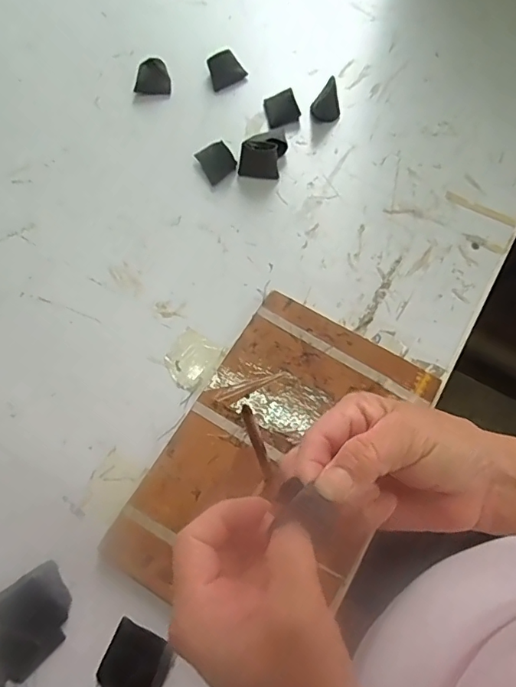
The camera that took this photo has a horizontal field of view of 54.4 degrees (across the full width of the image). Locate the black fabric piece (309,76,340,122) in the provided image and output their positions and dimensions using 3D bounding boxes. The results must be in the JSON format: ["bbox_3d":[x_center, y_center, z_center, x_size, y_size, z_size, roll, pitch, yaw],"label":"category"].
[{"bbox_3d":[0.077,-0.274,0.564,0.031,0.033,0.031,9,69,5],"label":"black fabric piece"}]

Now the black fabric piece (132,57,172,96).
[{"bbox_3d":[-0.124,-0.312,0.589,0.039,0.026,0.029,1,69,2],"label":"black fabric piece"}]

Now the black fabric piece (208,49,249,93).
[{"bbox_3d":[-0.038,-0.327,0.595,0.044,0.021,0.031,-28,71,-9],"label":"black fabric piece"}]

